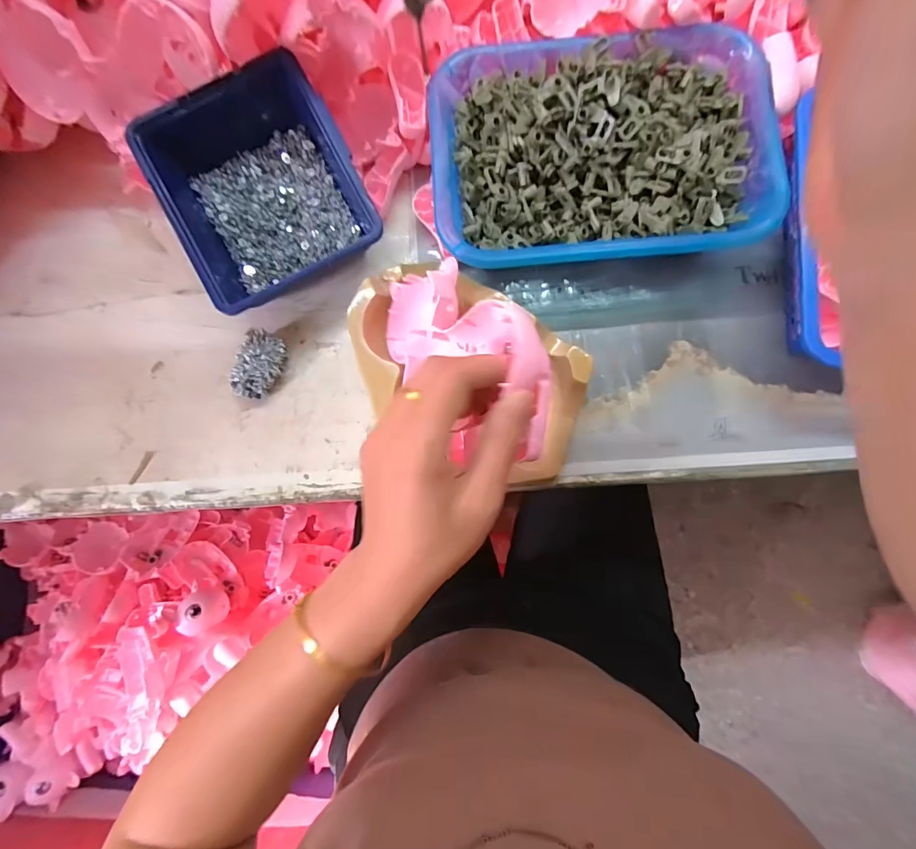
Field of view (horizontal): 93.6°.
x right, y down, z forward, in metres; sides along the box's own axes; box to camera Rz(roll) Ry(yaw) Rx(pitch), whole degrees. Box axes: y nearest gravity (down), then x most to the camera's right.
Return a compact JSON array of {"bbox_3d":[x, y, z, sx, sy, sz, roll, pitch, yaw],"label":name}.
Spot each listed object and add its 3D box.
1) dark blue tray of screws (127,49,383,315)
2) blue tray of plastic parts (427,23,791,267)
[{"bbox_3d":[-0.153,-0.184,0.348,0.143,0.061,0.163,-26,82,-1],"label":"dark blue tray of screws"},{"bbox_3d":[0.107,-0.212,0.330,0.231,0.046,0.158,-6,82,2],"label":"blue tray of plastic parts"}]

